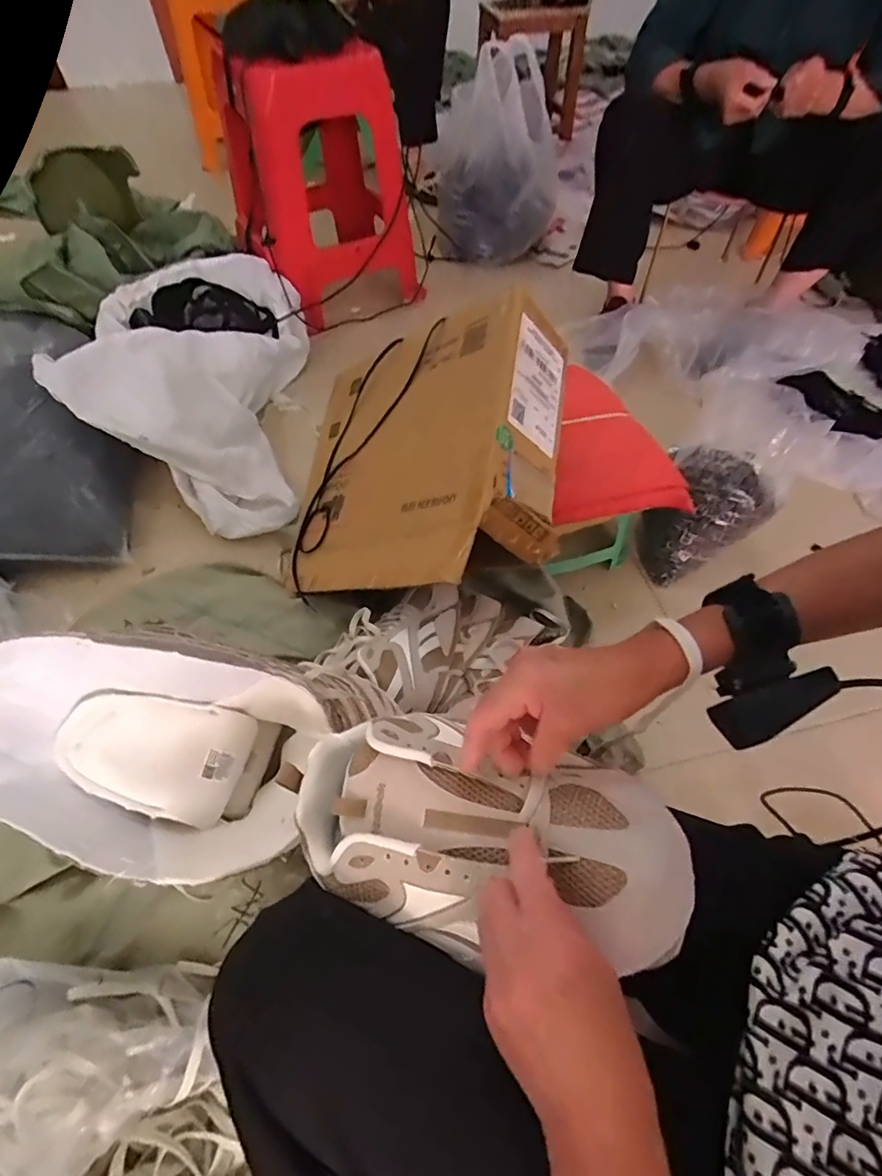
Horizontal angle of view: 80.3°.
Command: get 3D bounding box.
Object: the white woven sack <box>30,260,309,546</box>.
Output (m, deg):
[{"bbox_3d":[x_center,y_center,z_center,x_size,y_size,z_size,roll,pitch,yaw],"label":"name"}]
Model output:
[{"bbox_3d":[-0.504,-0.432,1.071,0.413,0.168,0.723,-5,56,-4],"label":"white woven sack"}]

